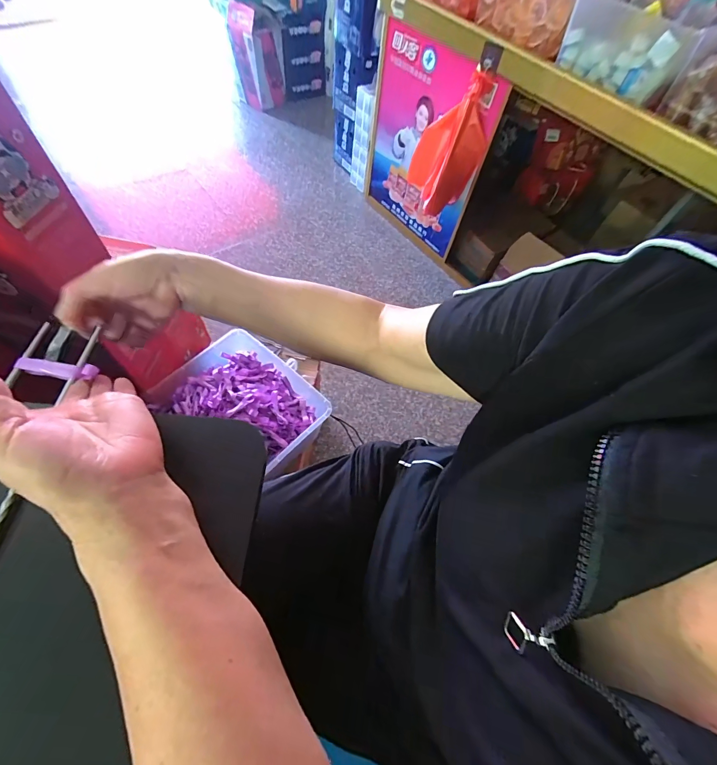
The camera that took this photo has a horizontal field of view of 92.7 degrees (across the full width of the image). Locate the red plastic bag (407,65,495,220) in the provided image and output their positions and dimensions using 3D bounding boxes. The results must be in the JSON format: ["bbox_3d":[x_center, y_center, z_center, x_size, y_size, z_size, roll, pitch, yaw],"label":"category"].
[{"bbox_3d":[0.304,-0.792,1.170,0.231,0.385,0.183,14,60,1],"label":"red plastic bag"}]

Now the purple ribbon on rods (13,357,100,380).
[{"bbox_3d":[-0.257,-0.012,0.291,0.069,0.010,0.012,7,59,4],"label":"purple ribbon on rods"}]

